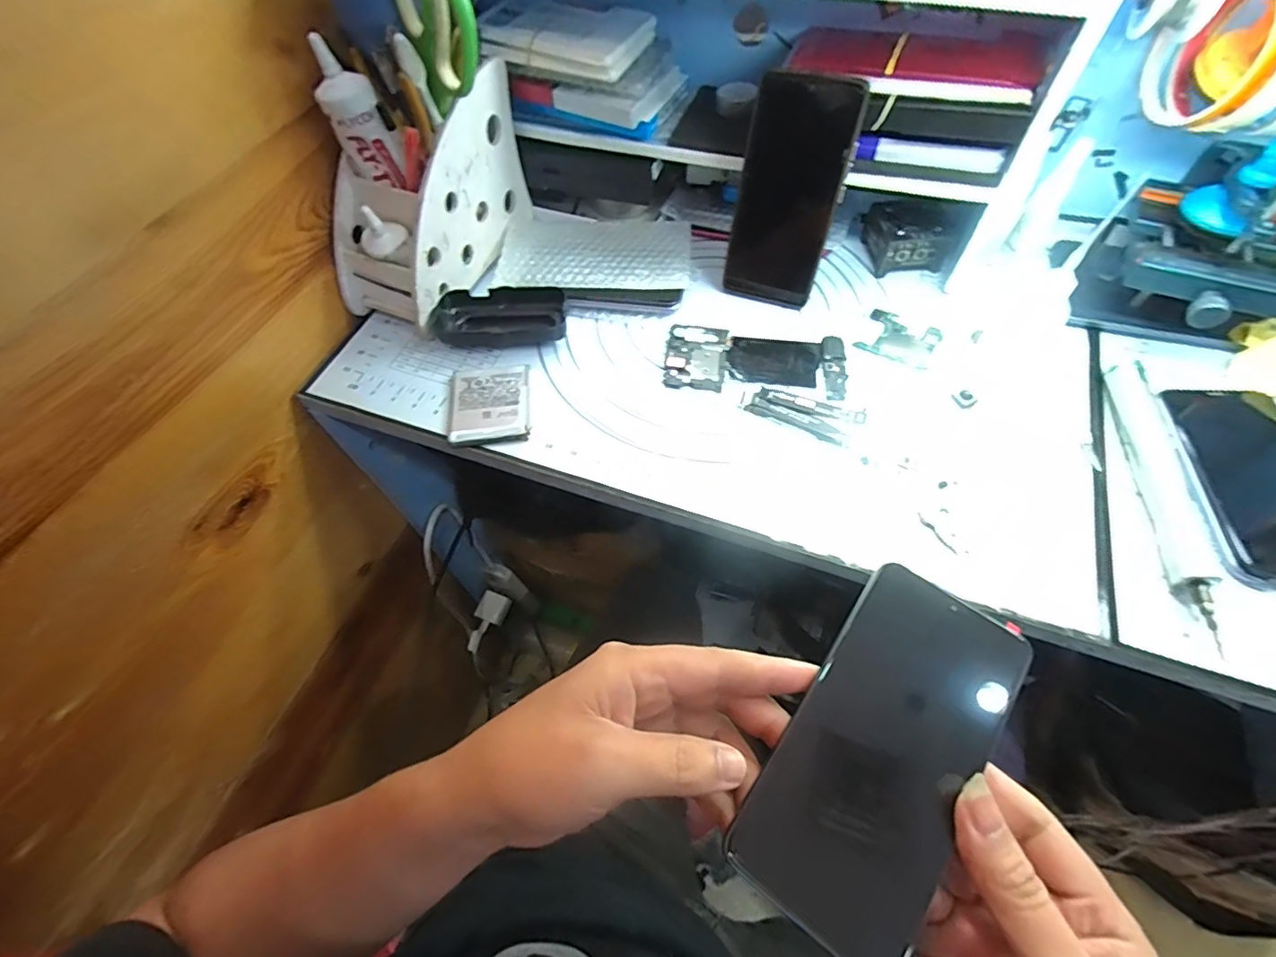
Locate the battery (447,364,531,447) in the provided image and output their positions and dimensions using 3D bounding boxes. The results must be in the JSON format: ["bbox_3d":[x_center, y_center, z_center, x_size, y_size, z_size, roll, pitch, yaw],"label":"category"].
[{"bbox_3d":[-0.117,-0.059,0.432,0.062,0.006,0.071,-7,58,-2],"label":"battery"}]

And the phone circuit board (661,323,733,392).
[{"bbox_3d":[0.048,-0.101,0.451,0.049,0.004,0.064,8,59,7],"label":"phone circuit board"}]

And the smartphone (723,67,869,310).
[{"bbox_3d":[0.116,-0.214,0.427,0.072,0.161,0.009,17,42,11],"label":"smartphone"}]

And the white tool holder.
[{"bbox_3d":[-0.174,-0.231,0.462,0.078,0.136,0.182,23,62,16],"label":"white tool holder"}]

